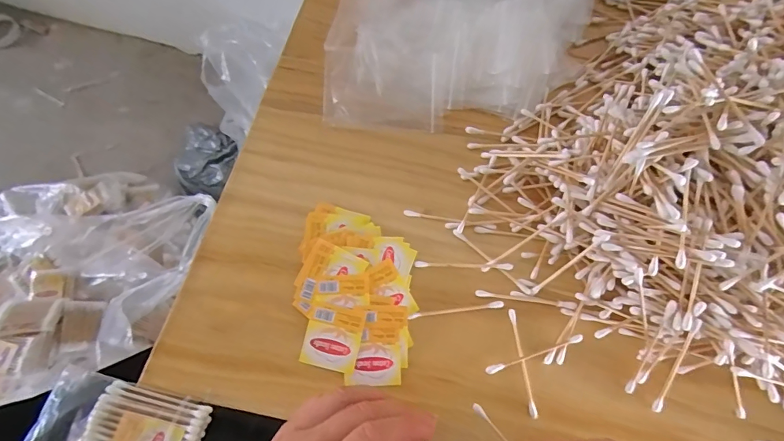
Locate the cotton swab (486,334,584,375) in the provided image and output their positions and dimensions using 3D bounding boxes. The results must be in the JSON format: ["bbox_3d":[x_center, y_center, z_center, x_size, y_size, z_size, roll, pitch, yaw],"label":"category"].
[{"bbox_3d":[0.100,0.094,0.292,0.071,0.005,0.006,-17,72,-6],"label":"cotton swab"}]

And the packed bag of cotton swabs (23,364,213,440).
[{"bbox_3d":[-0.177,0.140,0.270,0.109,0.018,0.062,13,71,4],"label":"packed bag of cotton swabs"}]

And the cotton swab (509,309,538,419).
[{"bbox_3d":[0.091,0.099,0.291,0.005,0.004,0.072,-6,71,-2],"label":"cotton swab"}]

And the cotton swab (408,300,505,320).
[{"bbox_3d":[0.047,0.065,0.302,0.070,0.005,0.005,-8,71,-3],"label":"cotton swab"}]

